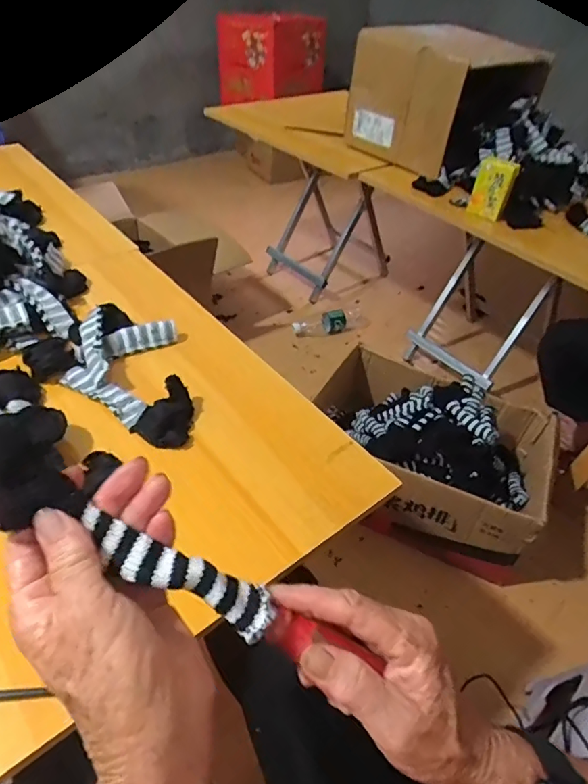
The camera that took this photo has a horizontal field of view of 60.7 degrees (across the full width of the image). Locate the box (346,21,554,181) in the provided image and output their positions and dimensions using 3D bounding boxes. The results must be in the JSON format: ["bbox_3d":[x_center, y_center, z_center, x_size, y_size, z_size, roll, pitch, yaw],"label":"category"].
[{"bbox_3d":[0.299,-0.622,1.076,0.210,0.251,0.348,-14,47,-21],"label":"box"}]

